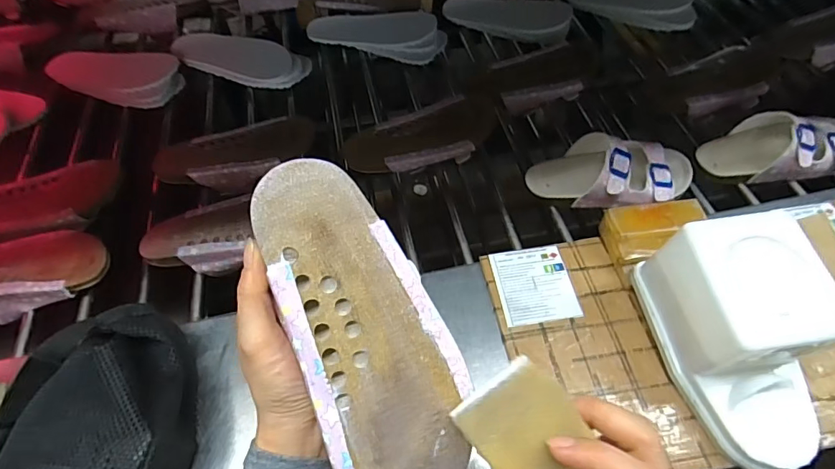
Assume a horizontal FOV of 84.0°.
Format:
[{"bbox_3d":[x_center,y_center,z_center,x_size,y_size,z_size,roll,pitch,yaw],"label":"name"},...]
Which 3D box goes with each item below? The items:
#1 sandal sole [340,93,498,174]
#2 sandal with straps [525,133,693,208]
[{"bbox_3d":[0.012,-0.136,0.648,0.226,0.044,0.087,-16,54,-11],"label":"sandal sole"},{"bbox_3d":[0.248,-0.079,0.583,0.211,0.070,0.090,-5,52,-3],"label":"sandal with straps"}]

